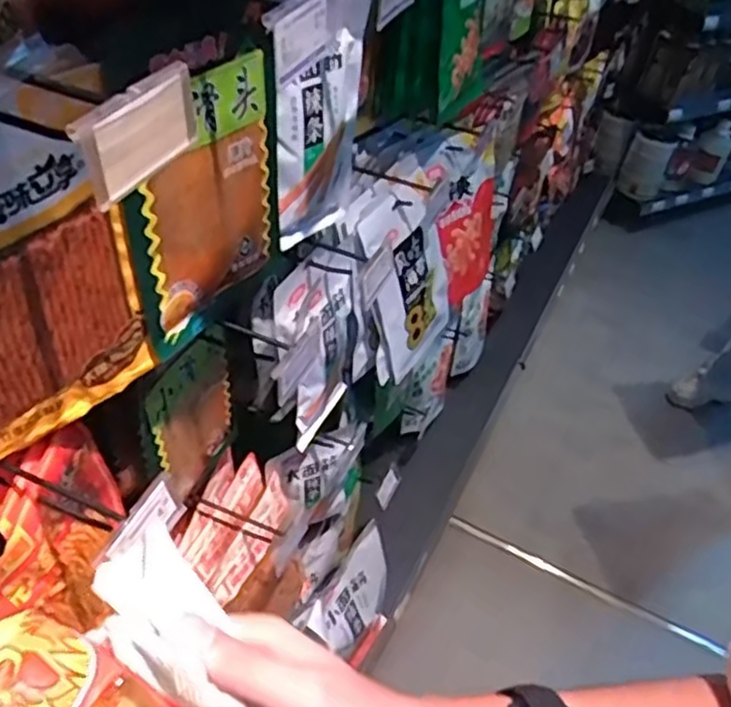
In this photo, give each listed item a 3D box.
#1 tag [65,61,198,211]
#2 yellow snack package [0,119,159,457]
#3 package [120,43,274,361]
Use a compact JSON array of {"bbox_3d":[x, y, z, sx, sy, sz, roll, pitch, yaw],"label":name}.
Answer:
[{"bbox_3d":[-0.114,-0.112,0.352,0.009,0.044,0.080,21,47,15],"label":"tag"},{"bbox_3d":[-0.224,-0.039,0.478,0.021,0.243,0.162,29,49,22],"label":"yellow snack package"},{"bbox_3d":[-0.133,-0.129,0.581,0.011,0.214,0.158,28,49,21],"label":"package"}]

